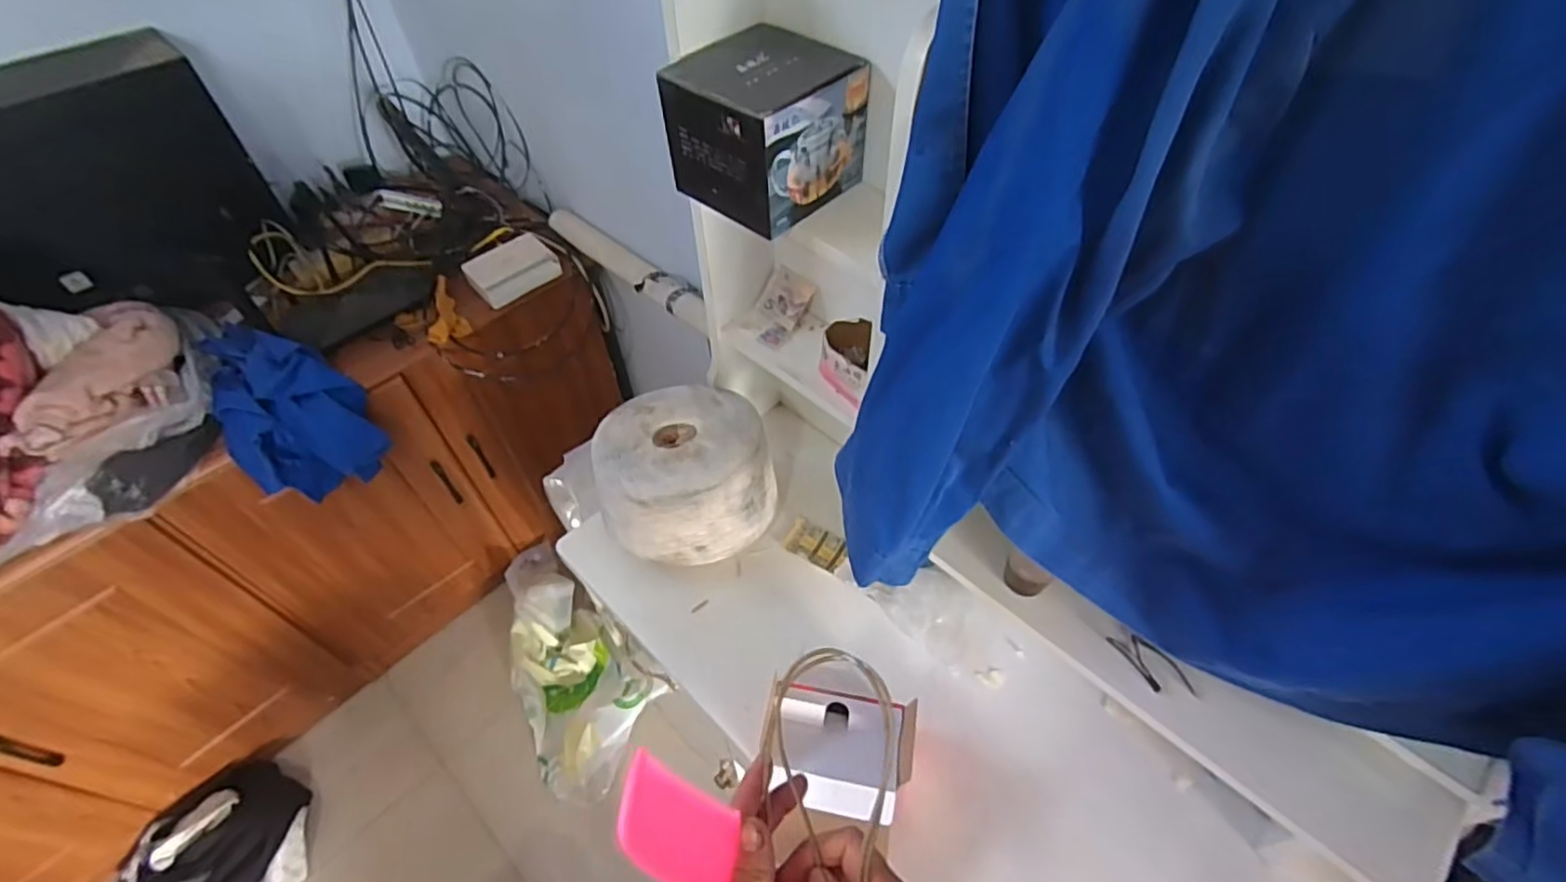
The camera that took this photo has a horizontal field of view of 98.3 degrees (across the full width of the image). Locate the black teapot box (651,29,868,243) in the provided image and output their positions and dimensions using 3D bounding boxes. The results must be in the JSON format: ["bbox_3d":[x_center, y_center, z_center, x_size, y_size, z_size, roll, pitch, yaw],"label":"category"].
[{"bbox_3d":[-0.016,-0.276,0.599,0.121,0.107,0.124,37,61,27],"label":"black teapot box"}]

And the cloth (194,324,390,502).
[{"bbox_3d":[-0.797,-0.056,1.099,0.188,0.191,0.235,-37,59,-25],"label":"cloth"}]

